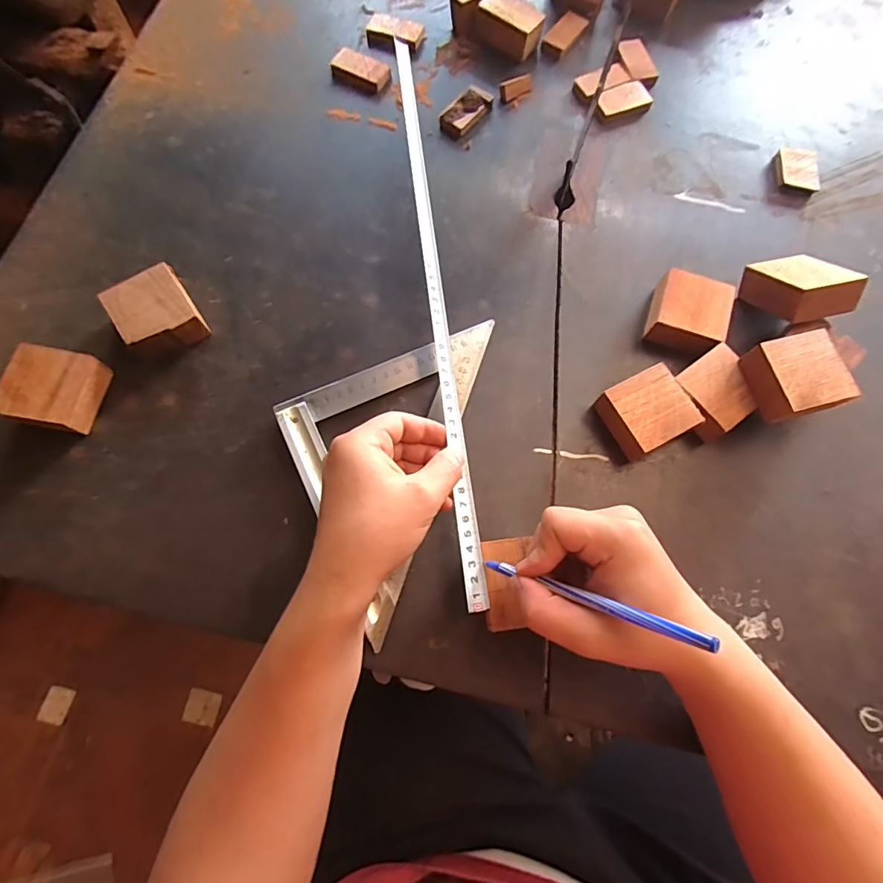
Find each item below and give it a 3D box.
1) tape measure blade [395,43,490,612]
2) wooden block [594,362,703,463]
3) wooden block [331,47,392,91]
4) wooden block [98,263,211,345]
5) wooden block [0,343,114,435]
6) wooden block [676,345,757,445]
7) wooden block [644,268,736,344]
[{"bbox_3d":[-0.006,-0.121,0.371,0.013,0.008,0.477,-6,75,-4],"label":"tape measure blade"},{"bbox_3d":[0.158,-0.022,0.366,0.057,0.029,0.055,-24,75,-9],"label":"wooden block"},{"bbox_3d":[-0.079,-0.367,0.469,0.057,0.012,0.029,22,73,5],"label":"wooden block"},{"bbox_3d":[-0.224,-0.100,0.375,0.054,0.029,0.061,-31,76,-11],"label":"wooden block"},{"bbox_3d":[-0.288,-0.039,0.352,0.056,0.031,0.056,12,72,2],"label":"wooden block"},{"bbox_3d":[0.213,-0.038,0.371,0.057,0.026,0.054,-35,77,-12],"label":"wooden block"},{"bbox_3d":[0.200,-0.103,0.391,0.058,0.033,0.057,18,73,3],"label":"wooden block"}]

